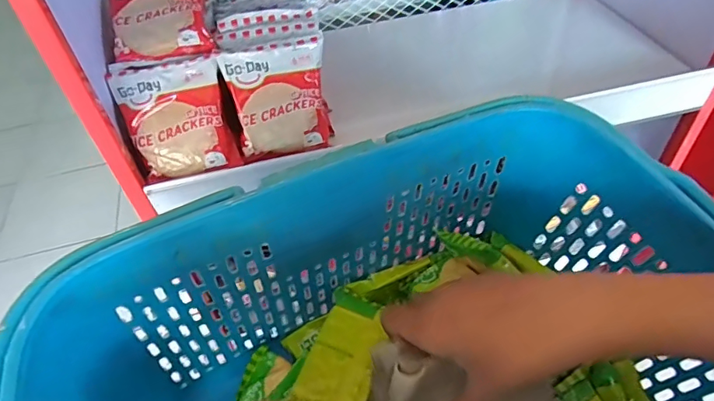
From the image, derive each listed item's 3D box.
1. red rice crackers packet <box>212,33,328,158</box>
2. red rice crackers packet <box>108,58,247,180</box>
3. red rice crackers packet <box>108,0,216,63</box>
[{"bbox_3d":[-0.071,-0.095,0.452,0.088,0.098,0.035,-14,20,-8],"label":"red rice crackers packet"},{"bbox_3d":[-0.160,-0.071,0.433,0.089,0.097,0.020,-12,12,-4],"label":"red rice crackers packet"},{"bbox_3d":[-0.182,-0.175,0.447,0.092,0.025,0.115,-12,68,-8],"label":"red rice crackers packet"}]

